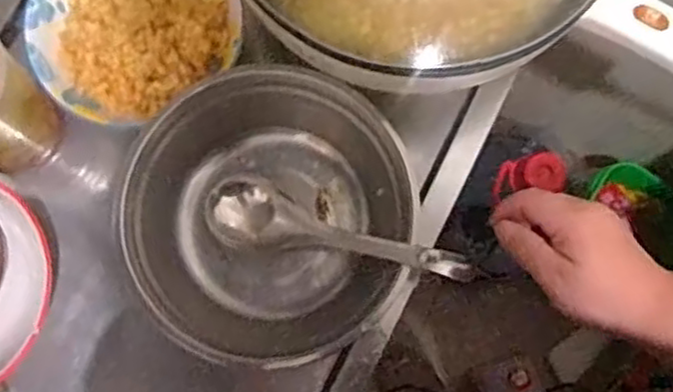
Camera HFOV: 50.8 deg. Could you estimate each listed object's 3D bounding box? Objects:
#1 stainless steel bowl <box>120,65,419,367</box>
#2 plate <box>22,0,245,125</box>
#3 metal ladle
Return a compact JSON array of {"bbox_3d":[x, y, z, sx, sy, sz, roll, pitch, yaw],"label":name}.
[{"bbox_3d":[-0.051,0.020,0.577,0.216,0.089,0.218,0,79,-1],"label":"stainless steel bowl"},{"bbox_3d":[-0.171,-0.150,0.595,0.170,0.040,0.154,-29,81,-6],"label":"plate"},{"bbox_3d":[-0.004,0.029,0.559,0.221,0.027,0.056,13,79,17],"label":"metal ladle"}]

